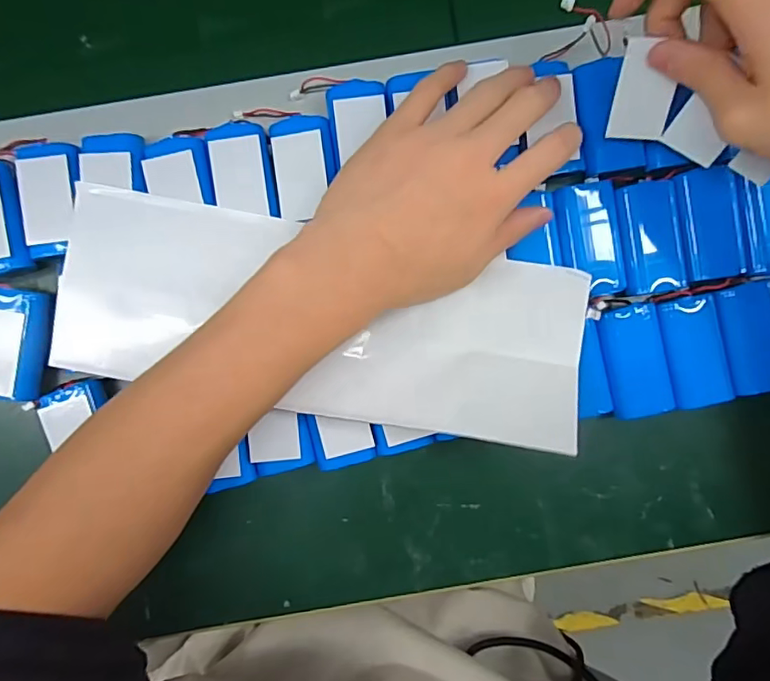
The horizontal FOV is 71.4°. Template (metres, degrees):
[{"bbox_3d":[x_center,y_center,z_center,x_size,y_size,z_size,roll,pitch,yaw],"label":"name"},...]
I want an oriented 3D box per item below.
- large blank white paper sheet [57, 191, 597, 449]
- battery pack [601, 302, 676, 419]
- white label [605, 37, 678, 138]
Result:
[{"bbox_3d":[-0.038,-0.013,0.302,0.297,0.035,0.108,12,90,2],"label":"large blank white paper sheet"},{"bbox_3d":[0.153,0.012,0.330,0.035,0.015,0.066,-10,90,0],"label":"battery pack"},{"bbox_3d":[0.144,-0.138,0.297,0.031,0.004,0.050,25,129,32],"label":"white label"}]

